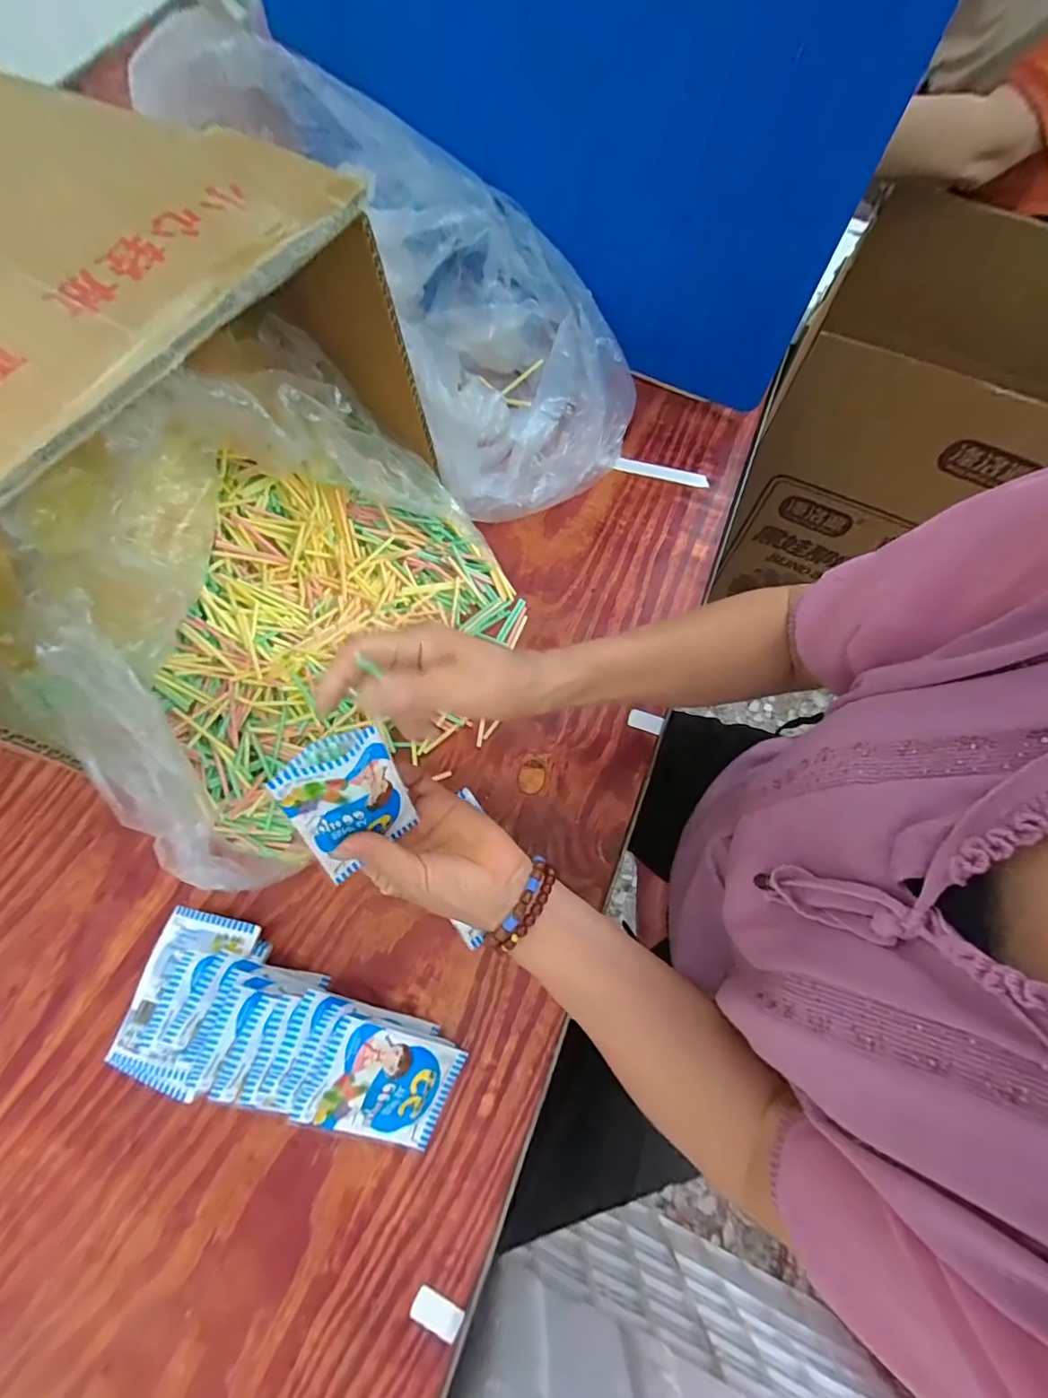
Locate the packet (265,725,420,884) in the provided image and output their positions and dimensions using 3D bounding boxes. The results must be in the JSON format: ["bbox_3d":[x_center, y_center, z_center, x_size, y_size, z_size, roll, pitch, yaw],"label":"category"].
[{"bbox_3d":[-0.101,0.063,0.315,0.063,0.095,0.015,-33,48,-23],"label":"packet"}]

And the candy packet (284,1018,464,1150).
[{"bbox_3d":[-0.095,0.265,0.364,0.102,0.013,0.064,36,72,-26],"label":"candy packet"}]

